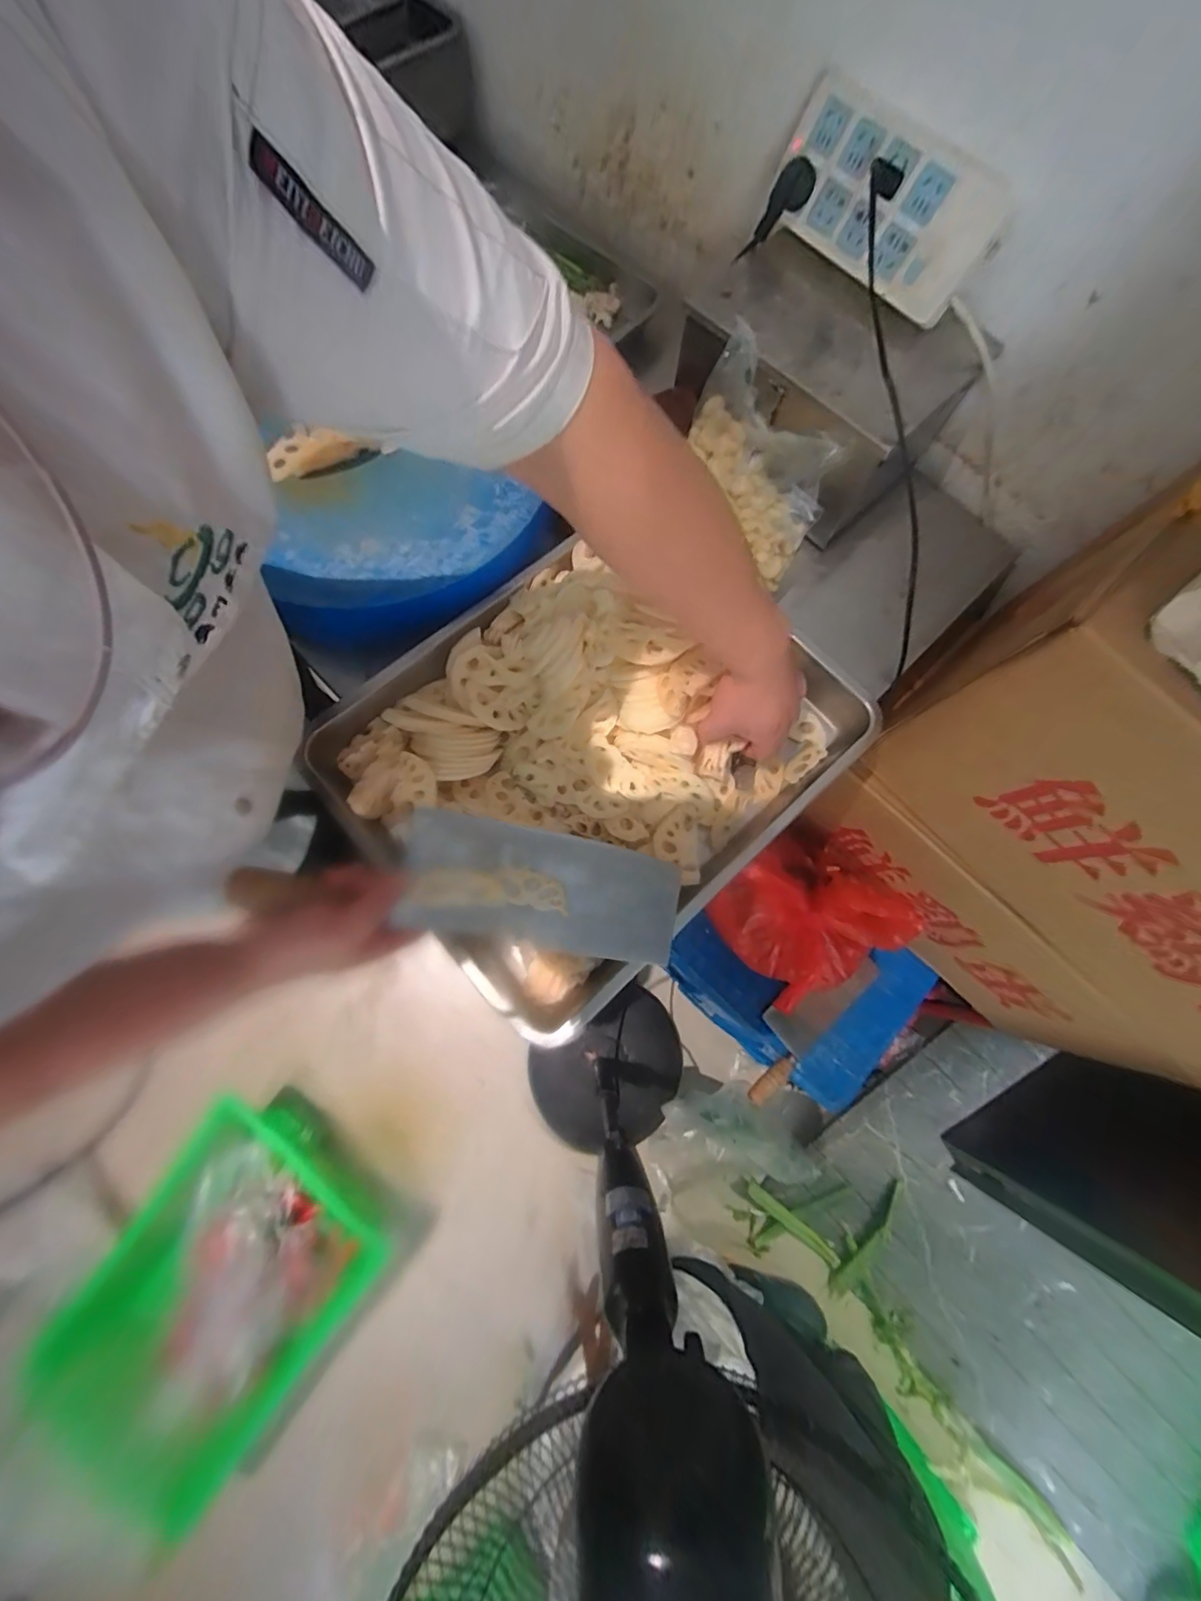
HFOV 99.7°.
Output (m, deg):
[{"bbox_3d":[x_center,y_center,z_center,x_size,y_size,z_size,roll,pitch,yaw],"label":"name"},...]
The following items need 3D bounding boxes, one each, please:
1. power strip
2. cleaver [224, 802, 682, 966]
[{"bbox_3d":[0.279,-0.601,0.511,0.237,0.103,0.031,45,39,11],"label":"power strip"},{"bbox_3d":[-0.088,0.065,0.402,0.318,0.032,0.092,12,75,-16],"label":"cleaver"}]

